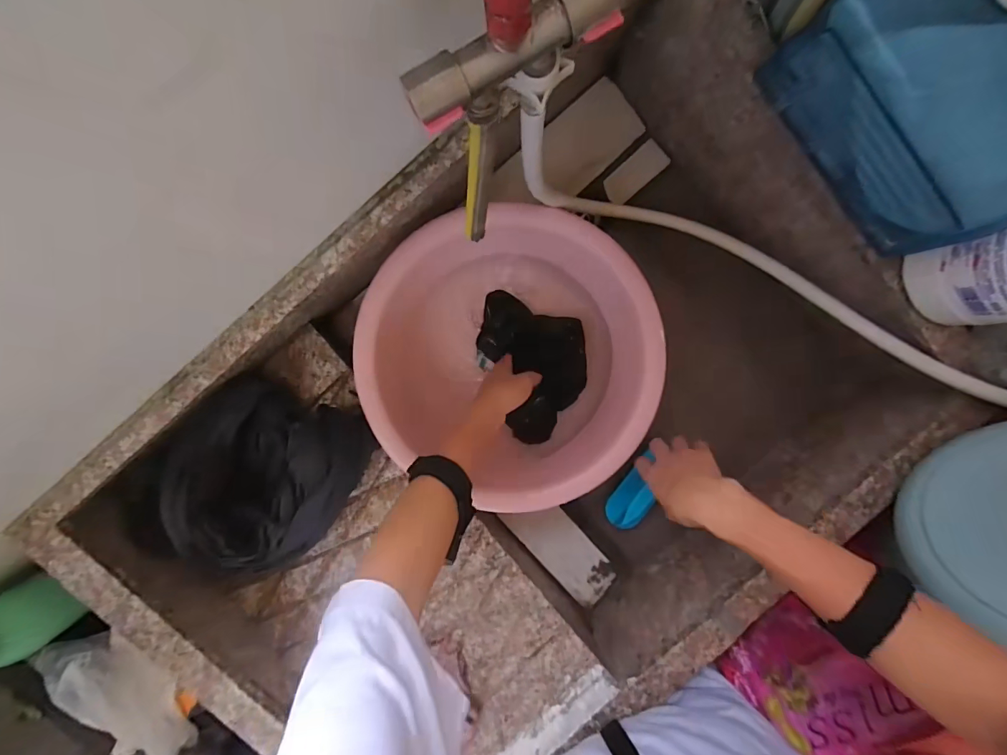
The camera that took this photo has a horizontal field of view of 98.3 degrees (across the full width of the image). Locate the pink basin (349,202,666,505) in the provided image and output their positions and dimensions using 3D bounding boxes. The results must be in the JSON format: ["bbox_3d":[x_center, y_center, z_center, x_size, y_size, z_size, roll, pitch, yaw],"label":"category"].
[{"bbox_3d":[0.003,-0.038,0.560,0.351,0.112,0.336,0,97,-2],"label":"pink basin"}]

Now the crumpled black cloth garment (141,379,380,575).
[{"bbox_3d":[-0.283,0.113,0.496,0.200,0.094,0.240,35,94,-5],"label":"crumpled black cloth garment"}]

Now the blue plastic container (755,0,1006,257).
[{"bbox_3d":[0.349,-0.228,0.358,0.118,0.112,0.226,-43,96,3],"label":"blue plastic container"}]

